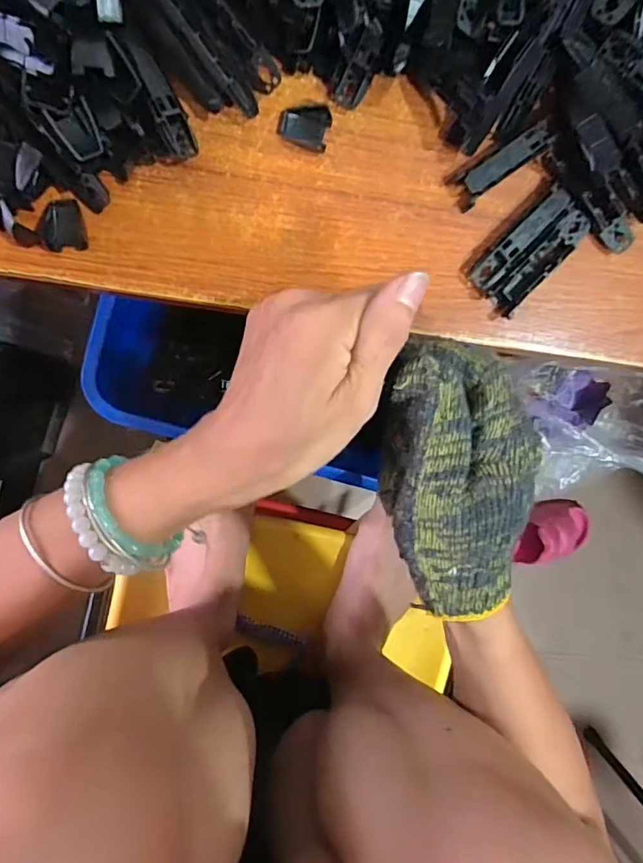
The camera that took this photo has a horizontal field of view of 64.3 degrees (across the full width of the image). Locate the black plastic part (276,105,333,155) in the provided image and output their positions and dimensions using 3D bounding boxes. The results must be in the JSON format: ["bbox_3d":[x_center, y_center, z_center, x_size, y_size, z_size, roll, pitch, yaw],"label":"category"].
[{"bbox_3d":[-0.009,-0.147,0.249,0.025,0.011,0.019,8,97,-7],"label":"black plastic part"}]

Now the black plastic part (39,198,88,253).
[{"bbox_3d":[-0.125,-0.100,0.245,0.019,0.007,0.025,-8,98,-5],"label":"black plastic part"}]

